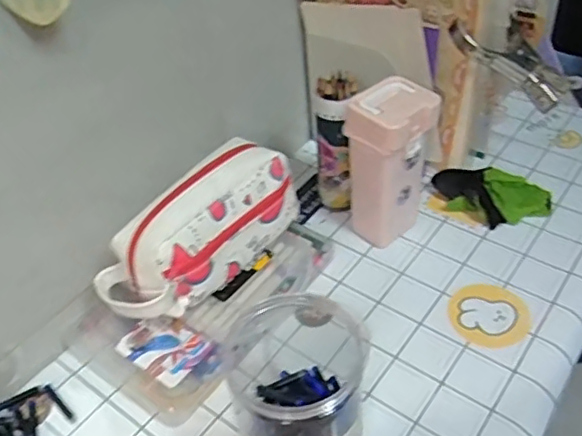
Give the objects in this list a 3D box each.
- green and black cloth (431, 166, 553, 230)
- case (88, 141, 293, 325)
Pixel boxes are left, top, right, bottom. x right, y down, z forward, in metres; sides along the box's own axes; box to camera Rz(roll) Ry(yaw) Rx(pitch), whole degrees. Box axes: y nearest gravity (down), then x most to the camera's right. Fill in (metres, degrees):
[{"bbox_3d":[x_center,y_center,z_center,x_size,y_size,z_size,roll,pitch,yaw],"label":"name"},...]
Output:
[{"bbox_3d":[0.238,-0.029,0.717,0.135,0.037,0.073,13,46,17],"label":"green and black cloth"},{"bbox_3d":[-0.086,0.007,0.577,0.086,0.088,0.211,29,56,35],"label":"case"}]

